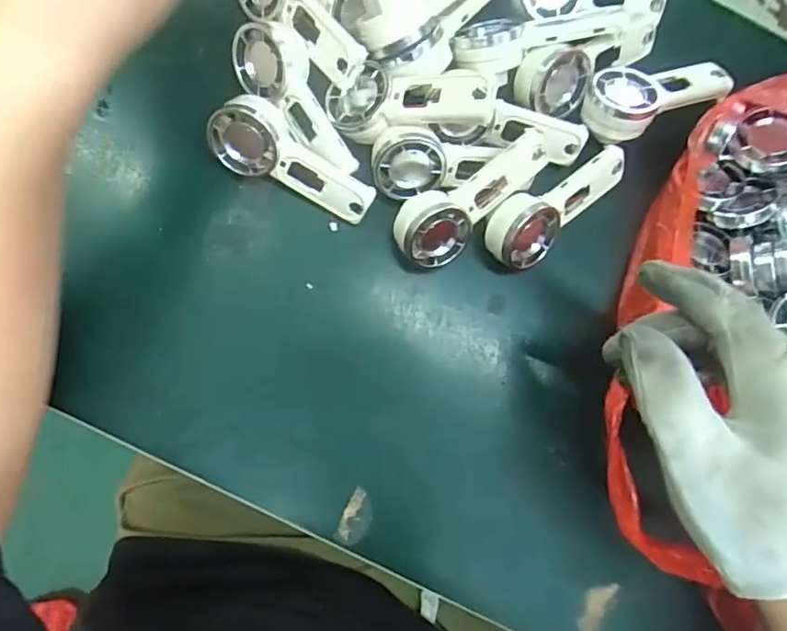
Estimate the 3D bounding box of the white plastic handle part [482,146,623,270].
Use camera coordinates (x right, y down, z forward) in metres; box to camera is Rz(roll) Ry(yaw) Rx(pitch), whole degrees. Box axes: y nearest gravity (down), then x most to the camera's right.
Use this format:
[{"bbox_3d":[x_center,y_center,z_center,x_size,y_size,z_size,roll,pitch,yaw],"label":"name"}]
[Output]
[{"bbox_3d":[0.092,-0.058,0.314,0.091,0.033,0.037,-28,88,-7],"label":"white plastic handle part"}]

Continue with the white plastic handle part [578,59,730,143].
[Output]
[{"bbox_3d":[0.150,-0.130,0.318,0.091,0.018,0.040,-24,88,-7],"label":"white plastic handle part"}]

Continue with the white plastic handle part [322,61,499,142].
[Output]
[{"bbox_3d":[0.008,-0.111,0.292,0.093,0.018,0.034,9,83,27],"label":"white plastic handle part"}]

